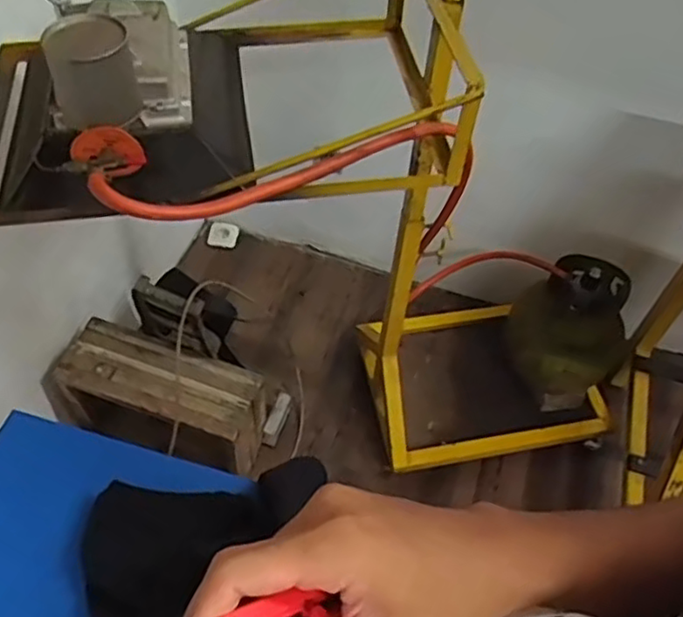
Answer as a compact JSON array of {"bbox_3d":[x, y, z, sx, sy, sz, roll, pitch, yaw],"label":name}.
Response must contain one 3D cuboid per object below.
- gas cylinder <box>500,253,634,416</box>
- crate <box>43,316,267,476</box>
[{"bbox_3d":[0.508,0.061,1.530,0.243,0.320,0.229,2,54,-3],"label":"gas cylinder"},{"bbox_3d":[-0.371,0.210,1.473,0.464,0.279,0.165,14,54,6],"label":"crate"}]

